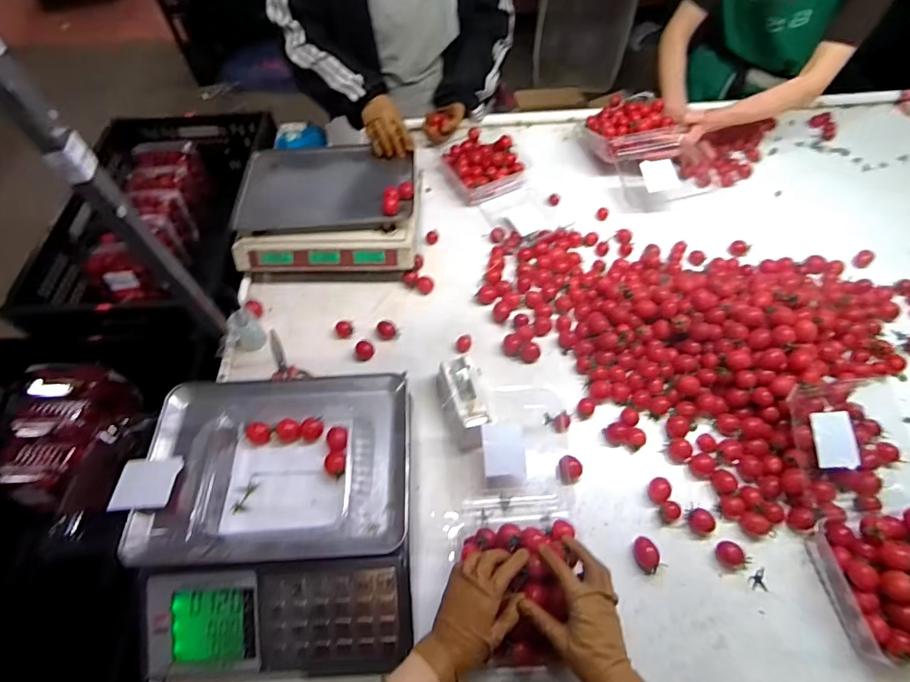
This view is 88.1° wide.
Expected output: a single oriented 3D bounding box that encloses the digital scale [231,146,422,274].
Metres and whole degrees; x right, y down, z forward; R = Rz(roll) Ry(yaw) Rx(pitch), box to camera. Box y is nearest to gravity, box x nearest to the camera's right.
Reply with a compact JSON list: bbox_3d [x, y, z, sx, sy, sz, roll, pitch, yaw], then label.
[{"bbox_3d":[-0.242,-0.261,0.937,0.340,0.113,0.271,-1,59,0],"label":"digital scale"}]

